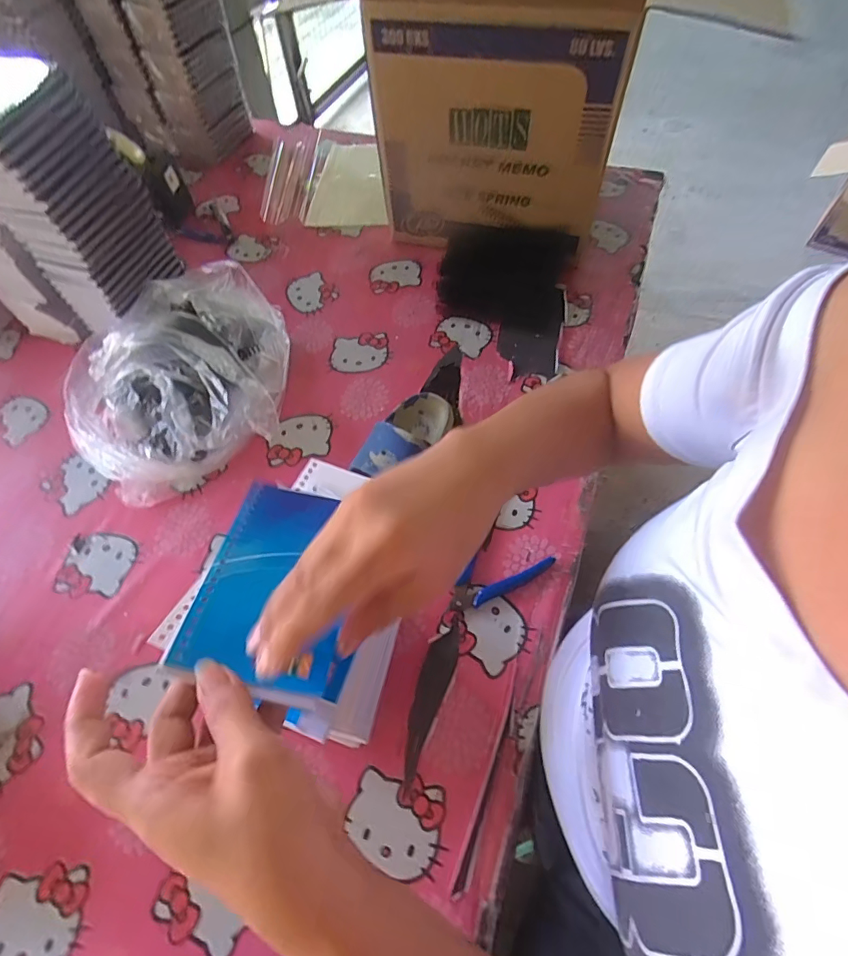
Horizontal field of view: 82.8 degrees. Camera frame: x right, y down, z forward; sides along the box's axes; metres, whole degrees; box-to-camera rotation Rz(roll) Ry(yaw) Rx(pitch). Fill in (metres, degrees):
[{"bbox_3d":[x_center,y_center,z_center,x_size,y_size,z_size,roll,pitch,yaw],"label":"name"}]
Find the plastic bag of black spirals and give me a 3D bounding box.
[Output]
[{"bbox_3d":[-0.295,-0.122,0.576,0.262,0.129,0.252,-16,60,-5],"label":"plastic bag of black spirals"}]

